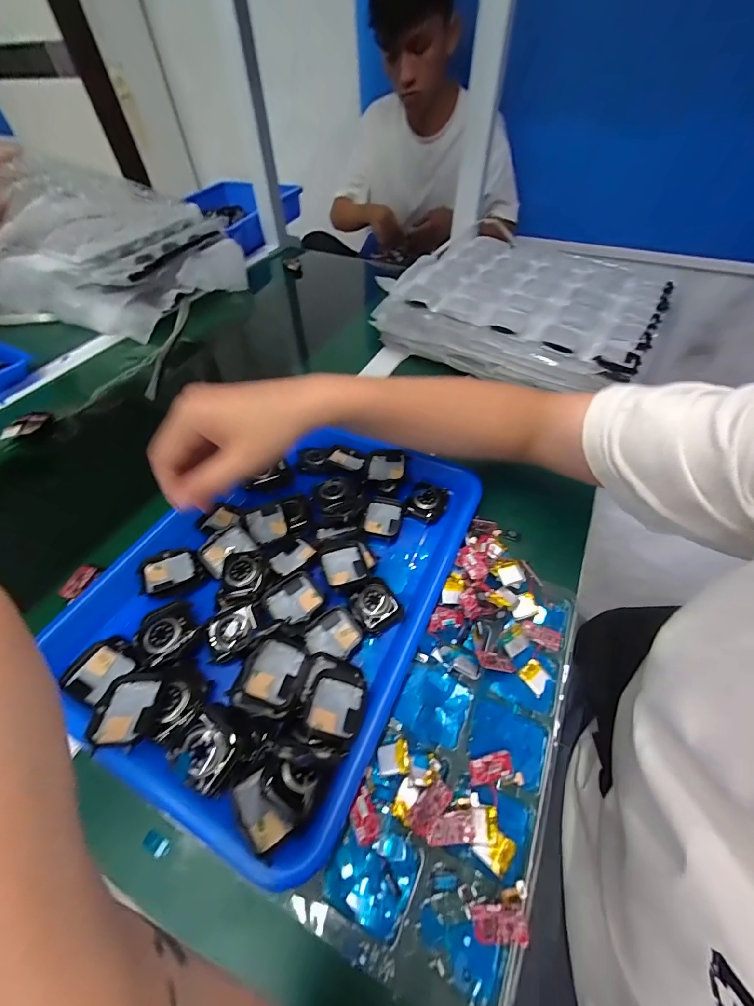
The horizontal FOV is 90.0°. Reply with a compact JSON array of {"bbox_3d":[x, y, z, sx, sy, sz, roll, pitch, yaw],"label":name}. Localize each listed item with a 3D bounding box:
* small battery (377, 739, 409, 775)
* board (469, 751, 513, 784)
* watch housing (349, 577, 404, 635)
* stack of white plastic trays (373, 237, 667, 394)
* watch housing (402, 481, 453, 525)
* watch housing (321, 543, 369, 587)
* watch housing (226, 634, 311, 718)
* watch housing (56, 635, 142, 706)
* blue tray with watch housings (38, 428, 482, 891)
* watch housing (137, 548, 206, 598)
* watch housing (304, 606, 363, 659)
[{"bbox_3d":[0.011,0.168,0.249,0.020,0.006,0.018,-5,52,-2],"label":"small battery"},{"bbox_3d":[0.075,0.172,0.246,0.030,0.004,0.013,-9,64,-12],"label":"board"},{"bbox_3d":[-0.001,0.083,0.302,0.033,0.010,0.040,-29,56,-19],"label":"watch housing"},{"bbox_3d":[0.206,-0.278,0.537,0.345,0.077,0.255,29,58,22],"label":"stack of white plastic trays"},{"bbox_3d":[0.050,-0.003,0.366,0.037,0.008,0.044,19,55,16],"label":"watch housing"},{"bbox_3d":[-0.027,0.051,0.314,0.036,0.010,0.038,-14,53,-10],"label":"watch housing"},{"bbox_3d":[-0.069,0.116,0.256,0.041,0.015,0.049,16,58,8],"label":"watch housing"},{"bbox_3d":[-0.190,0.117,0.263,0.039,0.011,0.041,23,56,18],"label":"watch housing"},{"bbox_3d":[-0.076,0.044,0.309,0.245,0.038,0.322,21,55,17],"label":"blue tray with watch housings"},{"bbox_3d":[-0.171,0.057,0.314,0.045,0.009,0.040,-28,56,-19],"label":"watch housing"},{"bbox_3d":[-0.033,0.102,0.289,0.039,0.006,0.036,-37,60,-25],"label":"watch housing"}]

